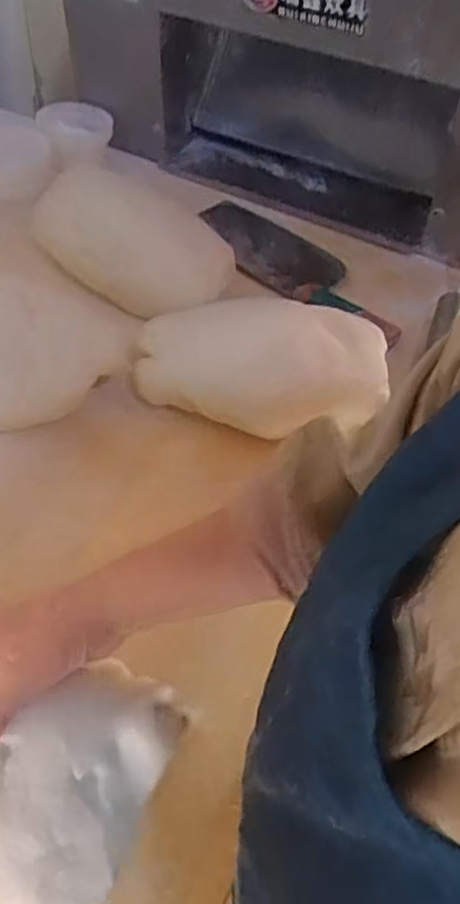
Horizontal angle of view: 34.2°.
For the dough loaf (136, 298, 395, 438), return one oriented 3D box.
[{"bbox_3d":[0.030,-0.085,0.698,0.229,0.075,0.117,7,52,2],"label":"dough loaf"}]

